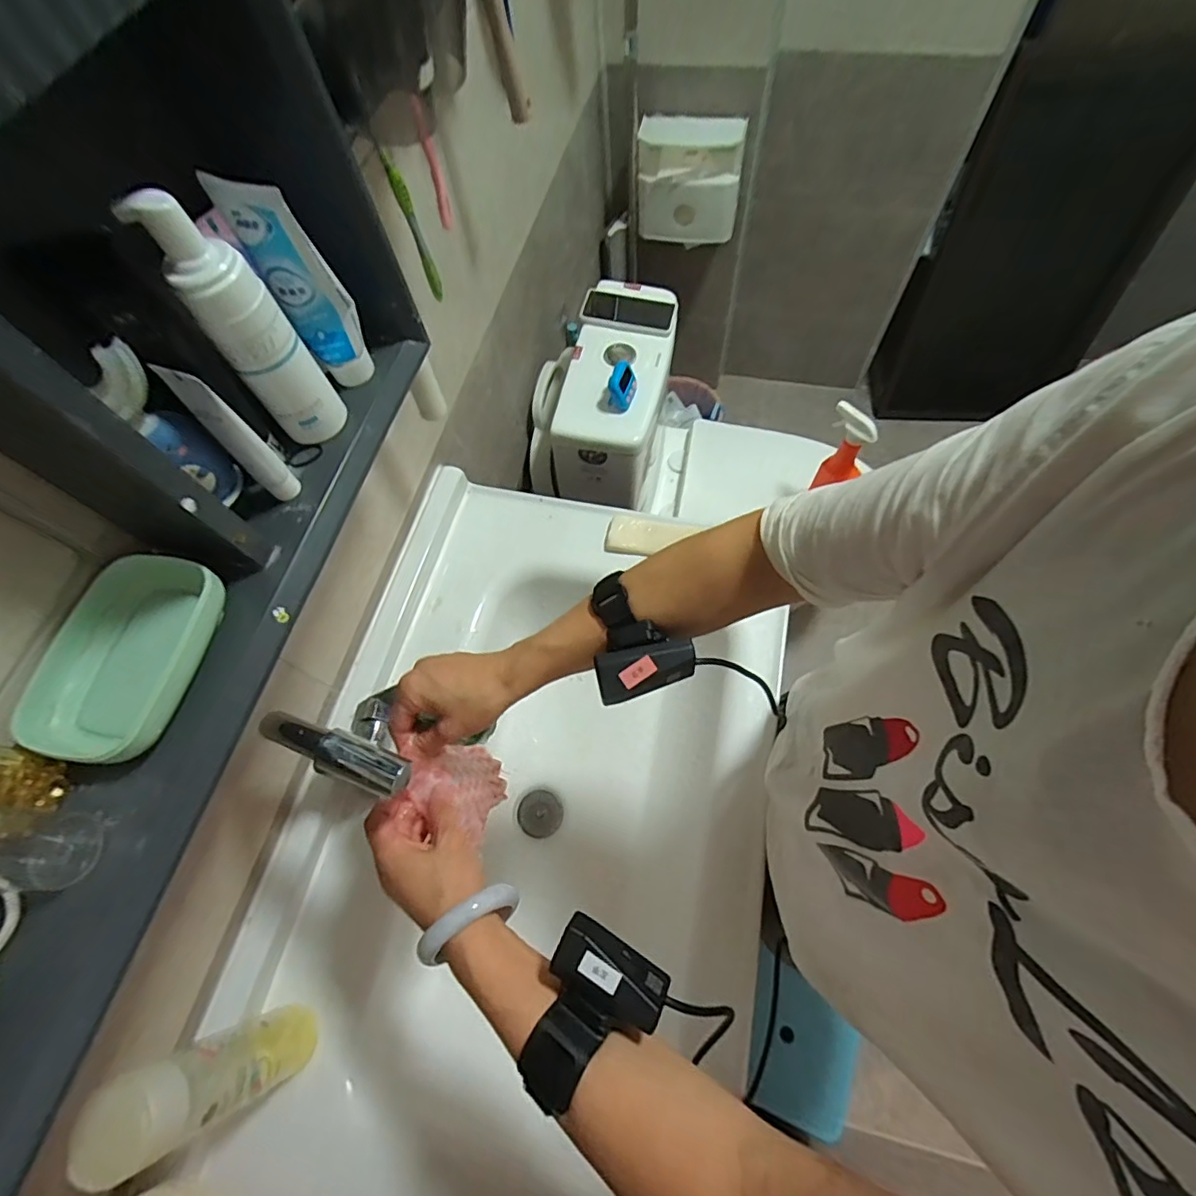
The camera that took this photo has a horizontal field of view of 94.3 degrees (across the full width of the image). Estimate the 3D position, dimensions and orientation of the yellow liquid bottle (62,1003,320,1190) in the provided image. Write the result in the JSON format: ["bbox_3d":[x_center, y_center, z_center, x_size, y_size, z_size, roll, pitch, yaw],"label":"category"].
[{"bbox_3d":[-0.304,0.385,0.447,0.048,0.203,0.058,-25,66,-8],"label":"yellow liquid bottle"}]

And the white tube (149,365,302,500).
[{"bbox_3d":[-0.228,-0.101,0.352,0.024,0.107,0.020,41,74,19],"label":"white tube"}]

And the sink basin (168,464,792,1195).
[{"bbox_3d":[-0.053,0.258,0.671,0.521,0.188,0.774,11,66,9],"label":"sink basin"}]

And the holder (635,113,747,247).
[{"bbox_3d":[0.202,-0.902,1.229,0.223,0.225,0.071,-5,65,1],"label":"holder"}]

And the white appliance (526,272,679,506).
[{"bbox_3d":[0.036,-0.370,0.995,0.177,0.182,0.351,16,67,11],"label":"white appliance"}]

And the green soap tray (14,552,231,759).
[{"bbox_3d":[-0.289,0.035,0.341,0.086,0.032,0.122,9,66,8],"label":"green soap tray"}]

